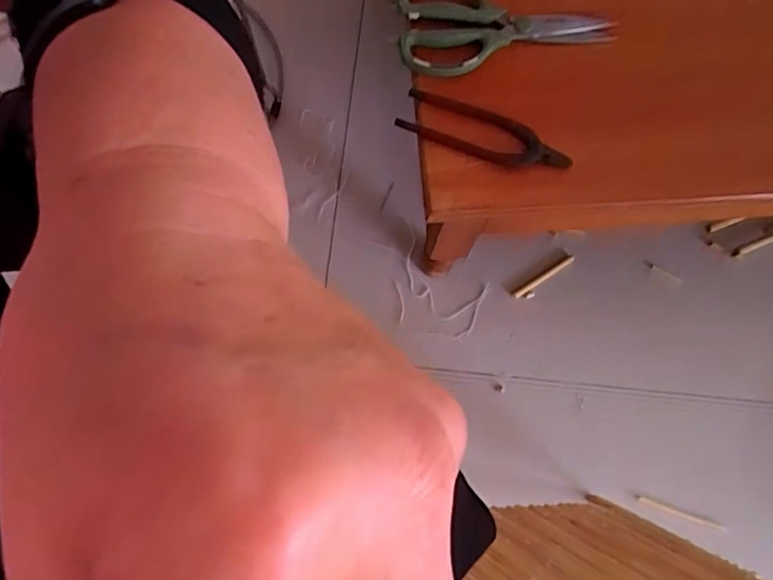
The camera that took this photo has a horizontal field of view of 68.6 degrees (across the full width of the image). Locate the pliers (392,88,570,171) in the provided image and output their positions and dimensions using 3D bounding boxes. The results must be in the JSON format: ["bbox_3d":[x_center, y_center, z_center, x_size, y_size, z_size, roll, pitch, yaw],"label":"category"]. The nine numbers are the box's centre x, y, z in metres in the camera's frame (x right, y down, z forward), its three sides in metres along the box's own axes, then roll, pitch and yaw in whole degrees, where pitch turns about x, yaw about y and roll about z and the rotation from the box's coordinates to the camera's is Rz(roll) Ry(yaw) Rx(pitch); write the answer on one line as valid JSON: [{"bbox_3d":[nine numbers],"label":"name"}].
[{"bbox_3d":[0.088,-0.138,0.502,0.154,0.015,0.044,19,74,4],"label":"pliers"}]

